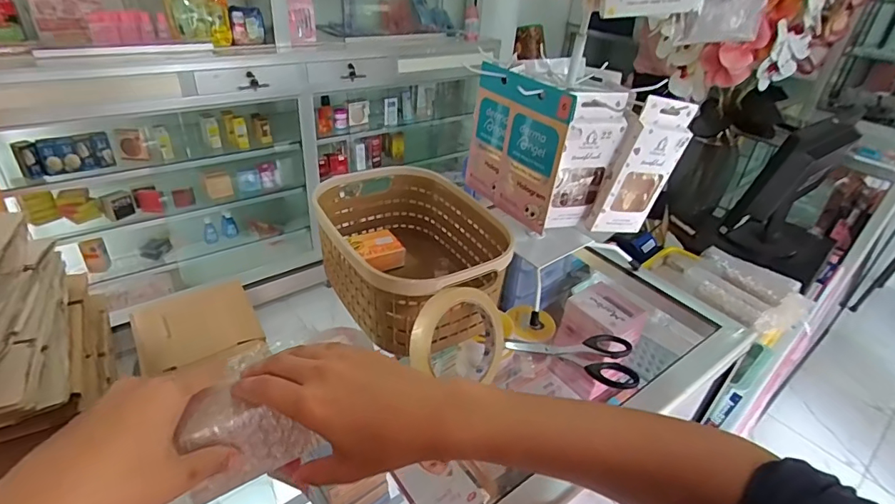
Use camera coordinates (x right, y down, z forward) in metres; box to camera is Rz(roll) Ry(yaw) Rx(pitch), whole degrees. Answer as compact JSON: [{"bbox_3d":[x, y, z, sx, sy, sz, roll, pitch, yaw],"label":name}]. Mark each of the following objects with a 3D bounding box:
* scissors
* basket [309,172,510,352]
[{"bbox_3d":[0.122,0.102,0.474,0.124,0.020,0.066,11,34,6],"label":"scissors"},{"bbox_3d":[-0.041,0.009,0.509,0.160,0.118,0.237,-12,38,-25],"label":"basket"}]

